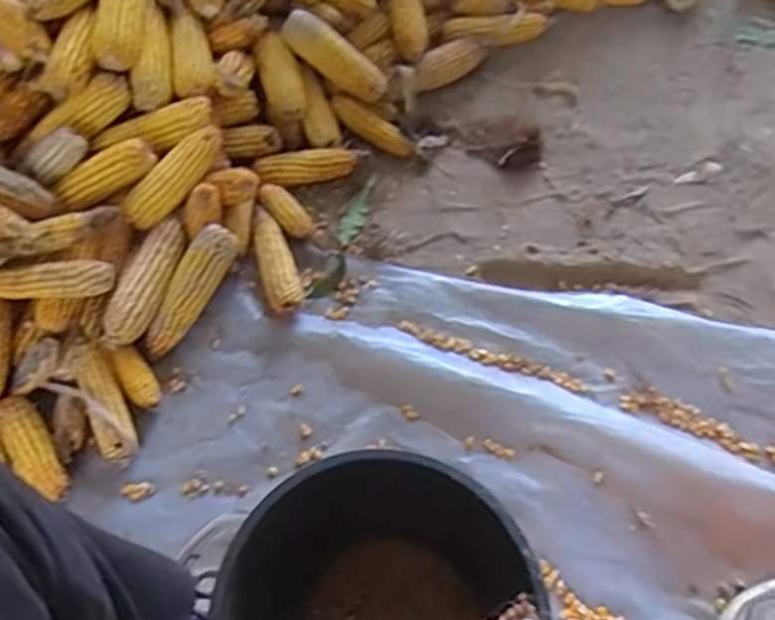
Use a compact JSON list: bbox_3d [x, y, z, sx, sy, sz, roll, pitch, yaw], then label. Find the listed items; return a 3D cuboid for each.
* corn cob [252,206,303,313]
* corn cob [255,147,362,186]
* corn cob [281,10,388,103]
[{"bbox_3d":[-0.132,-0.058,0.770,0.040,0.031,0.129,-18,62,-5],"label":"corn cob"},{"bbox_3d":[-0.097,-0.176,0.818,0.130,0.038,0.035,-9,62,-1],"label":"corn cob"},{"bbox_3d":[-0.065,-0.309,0.800,0.142,0.044,0.041,33,65,-16],"label":"corn cob"}]

